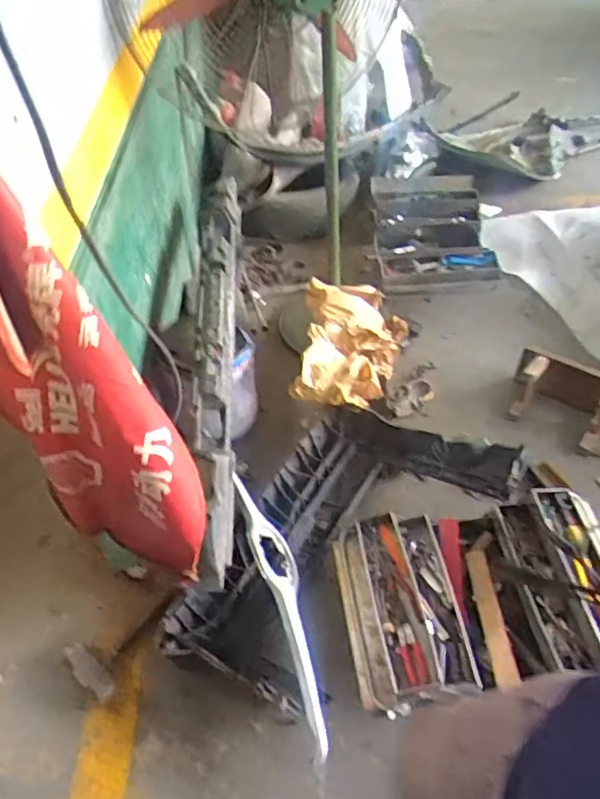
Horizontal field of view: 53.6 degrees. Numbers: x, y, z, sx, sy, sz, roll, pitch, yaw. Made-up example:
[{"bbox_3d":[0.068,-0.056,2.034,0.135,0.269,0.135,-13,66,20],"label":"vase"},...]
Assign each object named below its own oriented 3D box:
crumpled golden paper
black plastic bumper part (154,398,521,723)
[{"bbox_3d":[0.141,-0.177,1.865,0.293,0.262,0.702,15,34,15],"label":"crumpled golden paper"},{"bbox_3d":[0.131,0.380,1.510,0.552,0.197,0.864,23,52,22],"label":"black plastic bumper part"}]

